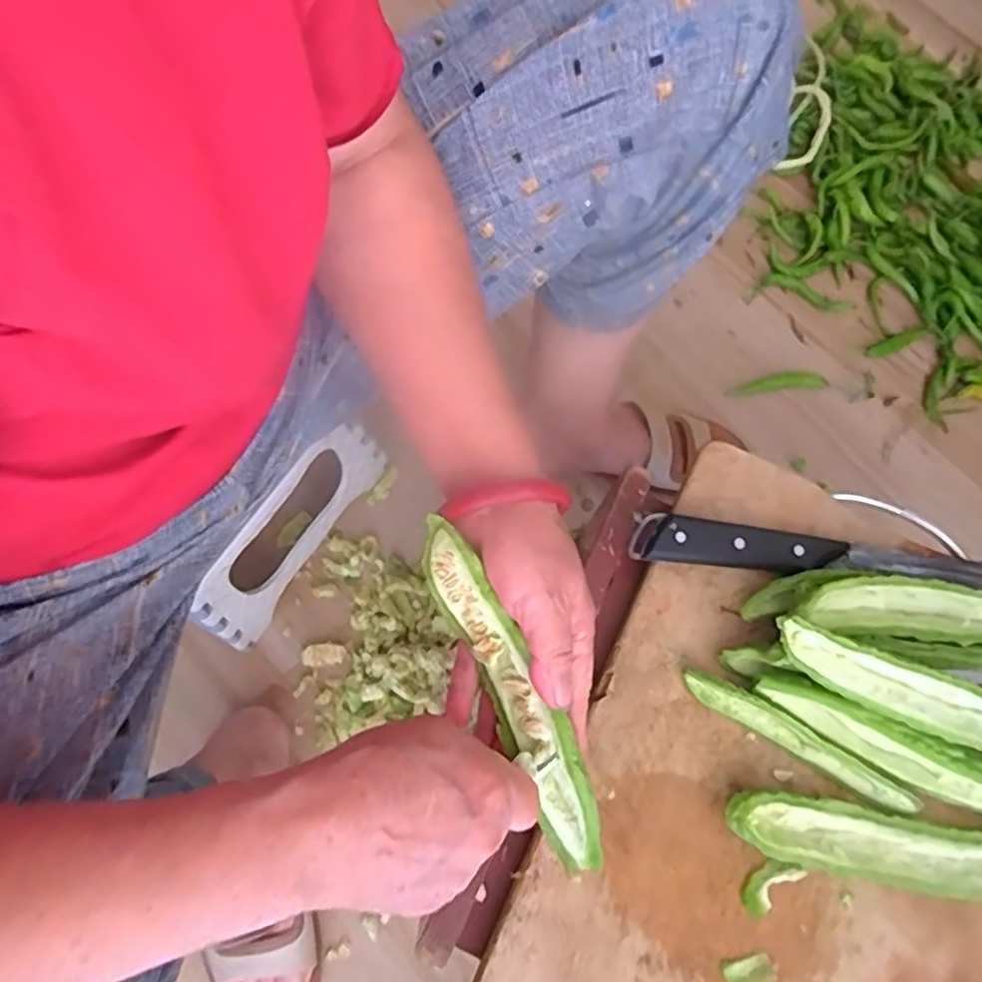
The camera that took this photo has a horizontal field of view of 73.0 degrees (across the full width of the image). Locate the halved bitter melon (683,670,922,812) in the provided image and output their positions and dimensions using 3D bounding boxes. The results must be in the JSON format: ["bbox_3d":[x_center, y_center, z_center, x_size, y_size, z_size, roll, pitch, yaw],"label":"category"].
[{"bbox_3d":[0.191,0.155,0.414,0.149,0.019,0.017,29,73,6],"label":"halved bitter melon"}]

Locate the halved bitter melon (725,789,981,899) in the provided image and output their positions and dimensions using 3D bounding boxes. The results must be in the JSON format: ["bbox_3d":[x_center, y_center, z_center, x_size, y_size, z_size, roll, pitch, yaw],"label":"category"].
[{"bbox_3d":[0.247,0.214,0.398,0.210,0.017,0.039,10,72,0],"label":"halved bitter melon"}]

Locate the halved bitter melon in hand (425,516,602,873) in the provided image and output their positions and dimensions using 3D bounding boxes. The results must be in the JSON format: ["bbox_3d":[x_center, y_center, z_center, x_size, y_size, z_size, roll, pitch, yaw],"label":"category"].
[{"bbox_3d":[0.010,0.100,0.336,0.030,0.030,0.180,-25,87,-8],"label":"halved bitter melon in hand"}]

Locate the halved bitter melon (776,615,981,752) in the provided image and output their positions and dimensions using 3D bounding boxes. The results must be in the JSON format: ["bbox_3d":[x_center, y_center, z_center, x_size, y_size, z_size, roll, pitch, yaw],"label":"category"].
[{"bbox_3d":[0.249,0.119,0.376,0.179,0.020,0.030,24,73,5],"label":"halved bitter melon"}]

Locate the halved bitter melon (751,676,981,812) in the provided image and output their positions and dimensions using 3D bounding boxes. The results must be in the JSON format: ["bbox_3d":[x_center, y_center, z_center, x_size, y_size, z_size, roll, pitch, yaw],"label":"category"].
[{"bbox_3d":[0.252,0.159,0.399,0.187,0.042,0.023,24,73,5],"label":"halved bitter melon"}]

